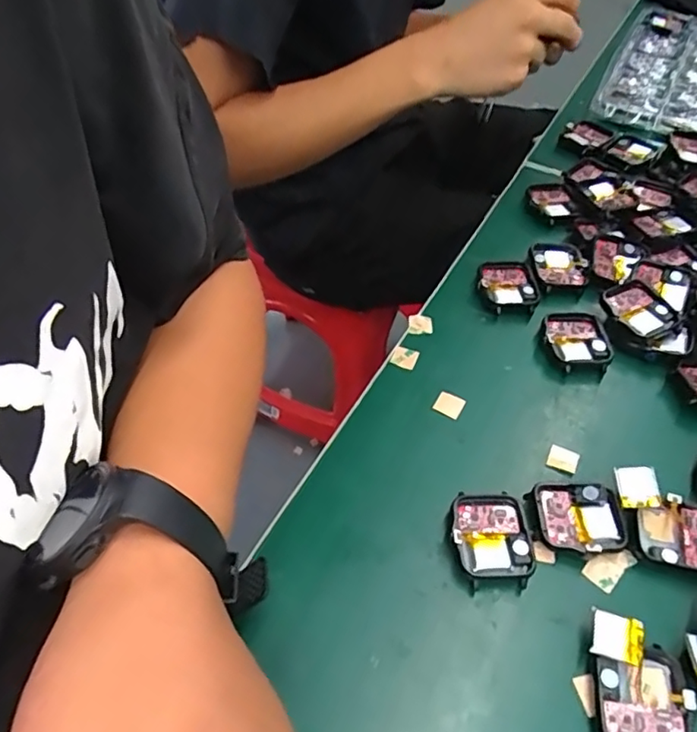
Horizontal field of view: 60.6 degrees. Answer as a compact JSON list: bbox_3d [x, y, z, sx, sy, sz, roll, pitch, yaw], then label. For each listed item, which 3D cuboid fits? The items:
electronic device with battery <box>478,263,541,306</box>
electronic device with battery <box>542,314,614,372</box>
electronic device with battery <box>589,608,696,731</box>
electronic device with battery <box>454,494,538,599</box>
[{"bbox_3d":[0.110,-0.057,0.411,0.038,0.008,0.036,-2,50,-1],"label":"electronic device with battery"},{"bbox_3d":[0.145,-0.016,0.381,0.036,0.011,0.042,-5,50,-4],"label":"electronic device with battery"},{"bbox_3d":[0.122,0.137,0.251,0.038,0.016,0.053,6,50,6],"label":"electronic device with battery"},{"bbox_3d":[0.071,0.086,0.297,0.037,0.012,0.045,-1,50,0],"label":"electronic device with battery"}]

